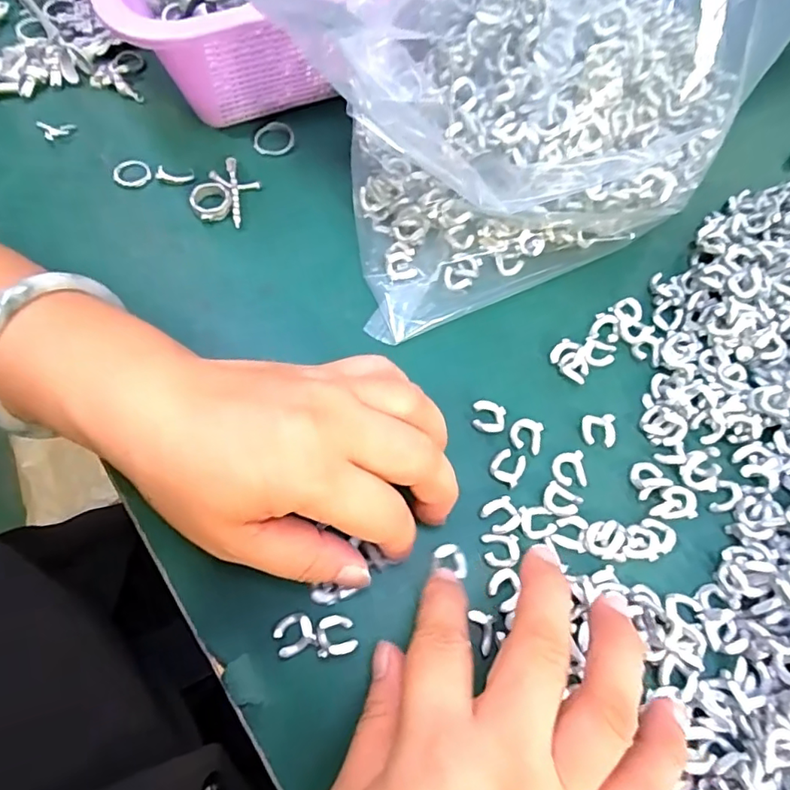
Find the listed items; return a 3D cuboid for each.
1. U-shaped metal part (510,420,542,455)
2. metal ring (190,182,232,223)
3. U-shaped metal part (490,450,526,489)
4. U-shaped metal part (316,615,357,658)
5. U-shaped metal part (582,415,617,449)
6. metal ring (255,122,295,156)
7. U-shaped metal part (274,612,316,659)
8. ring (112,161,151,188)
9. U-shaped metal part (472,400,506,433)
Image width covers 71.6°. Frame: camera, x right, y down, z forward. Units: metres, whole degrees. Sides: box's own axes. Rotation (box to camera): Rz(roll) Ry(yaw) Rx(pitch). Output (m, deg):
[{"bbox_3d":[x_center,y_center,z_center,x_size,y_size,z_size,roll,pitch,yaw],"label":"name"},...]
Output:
[{"bbox_3d":[0.062,0.019,0.257,0.015,0.004,0.015,13,67,4],"label":"U-shaped metal part"},{"bbox_3d":[-0.102,-0.107,0.304,0.022,0.010,0.021,0,66,-1],"label":"metal ring"},{"bbox_3d":[0.052,0.033,0.250,0.014,0.004,0.015,26,68,10],"label":"U-shaped metal part"},{"bbox_3d":[-0.024,0.096,0.220,0.015,0.004,0.015,-8,67,-5],"label":"U-shaped metal part"},{"bbox_3d":[0.097,0.016,0.260,0.015,0.004,0.016,5,66,1],"label":"U-shaped metal part"},{"bbox_3d":[-0.073,-0.154,0.328,0.023,0.004,0.023,0,66,-1],"label":"metal ring"},{"bbox_3d":[-0.041,0.096,0.219,0.016,0.004,0.014,-21,68,-10],"label":"U-shaped metal part"},{"bbox_3d":[-0.151,-0.127,0.313,0.020,0.004,0.022,0,66,-1],"label":"ring"},{"bbox_3d":[0.045,0.010,0.260,0.015,0.004,0.014,10,67,3],"label":"U-shaped metal part"}]

